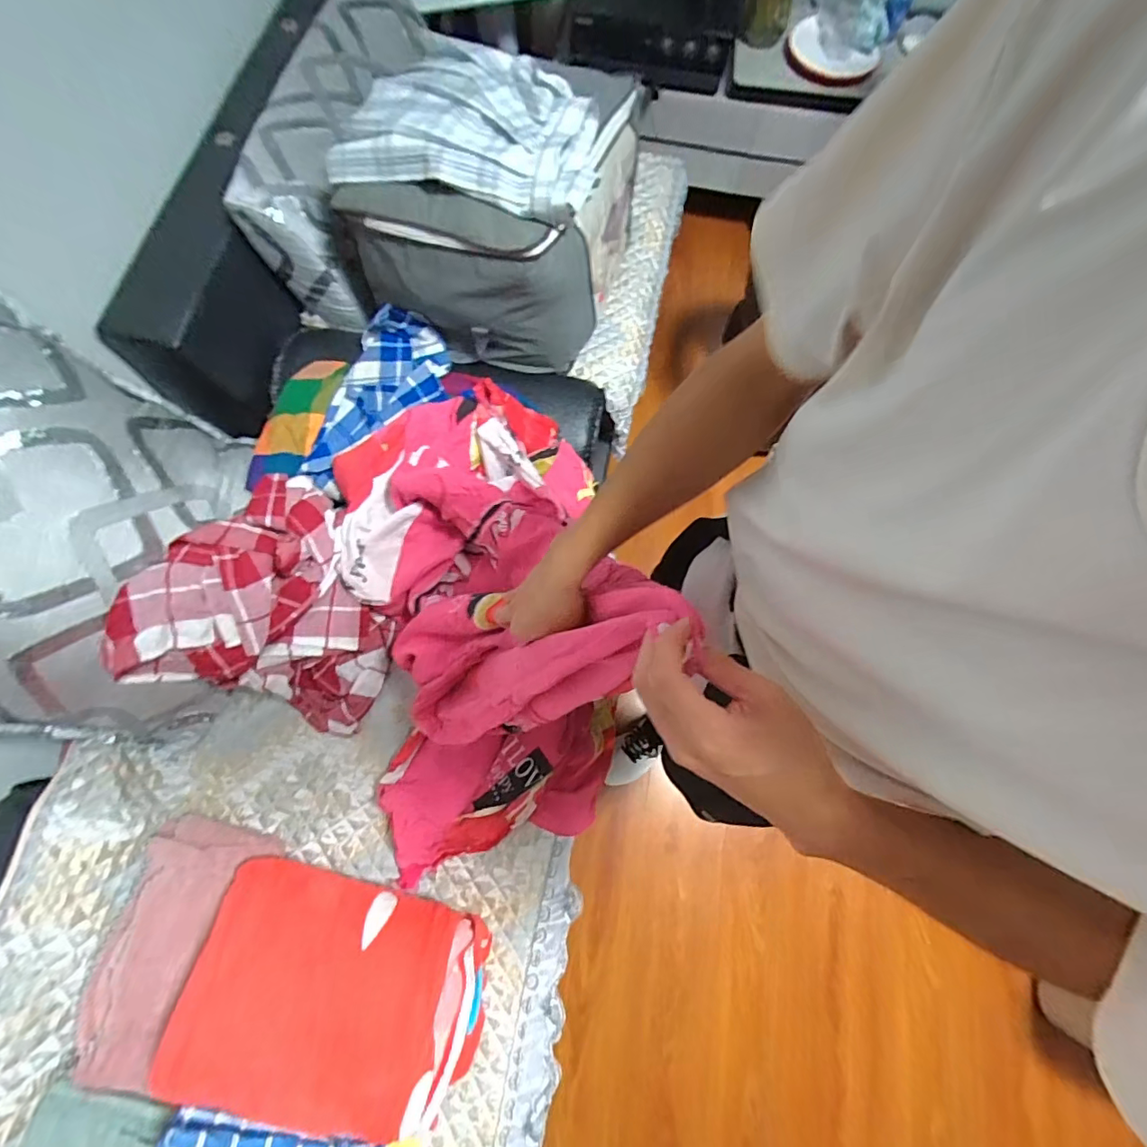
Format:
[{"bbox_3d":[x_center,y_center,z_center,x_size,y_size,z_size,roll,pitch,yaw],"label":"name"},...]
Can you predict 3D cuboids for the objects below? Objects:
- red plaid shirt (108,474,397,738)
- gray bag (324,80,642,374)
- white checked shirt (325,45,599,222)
[{"bbox_3d":[-0.473,0.041,0.880,0.330,0.244,0.361,18,73,4],"label":"red plaid shirt"},{"bbox_3d":[-0.175,-0.506,0.933,0.411,0.259,0.118,7,73,0],"label":"gray bag"},{"bbox_3d":[-0.164,-0.727,0.858,0.404,0.080,0.269,12,73,2],"label":"white checked shirt"}]

